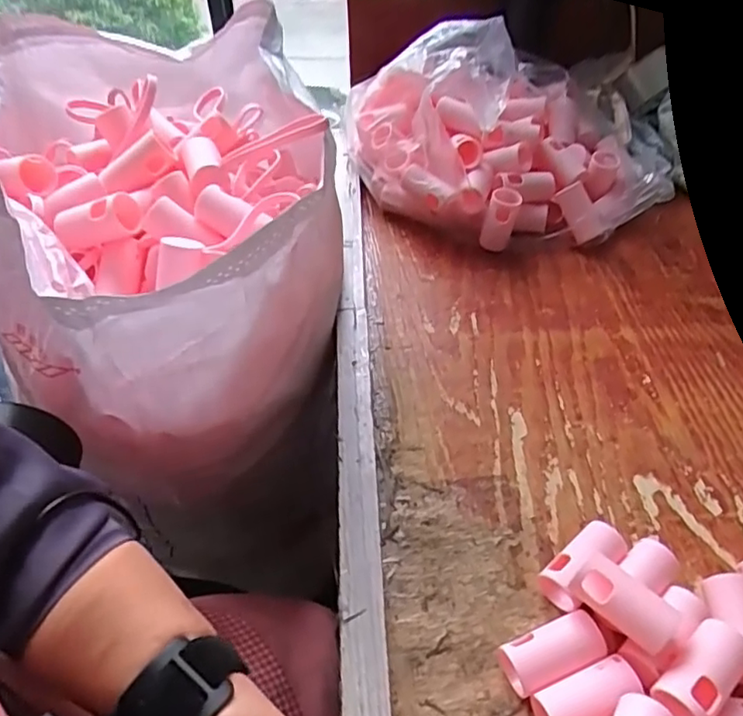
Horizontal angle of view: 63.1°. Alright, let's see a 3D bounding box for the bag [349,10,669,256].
[{"bbox_3d":[0.142,-0.255,0.677,0.329,0.172,0.224,5,49,4],"label":"bag"}]

